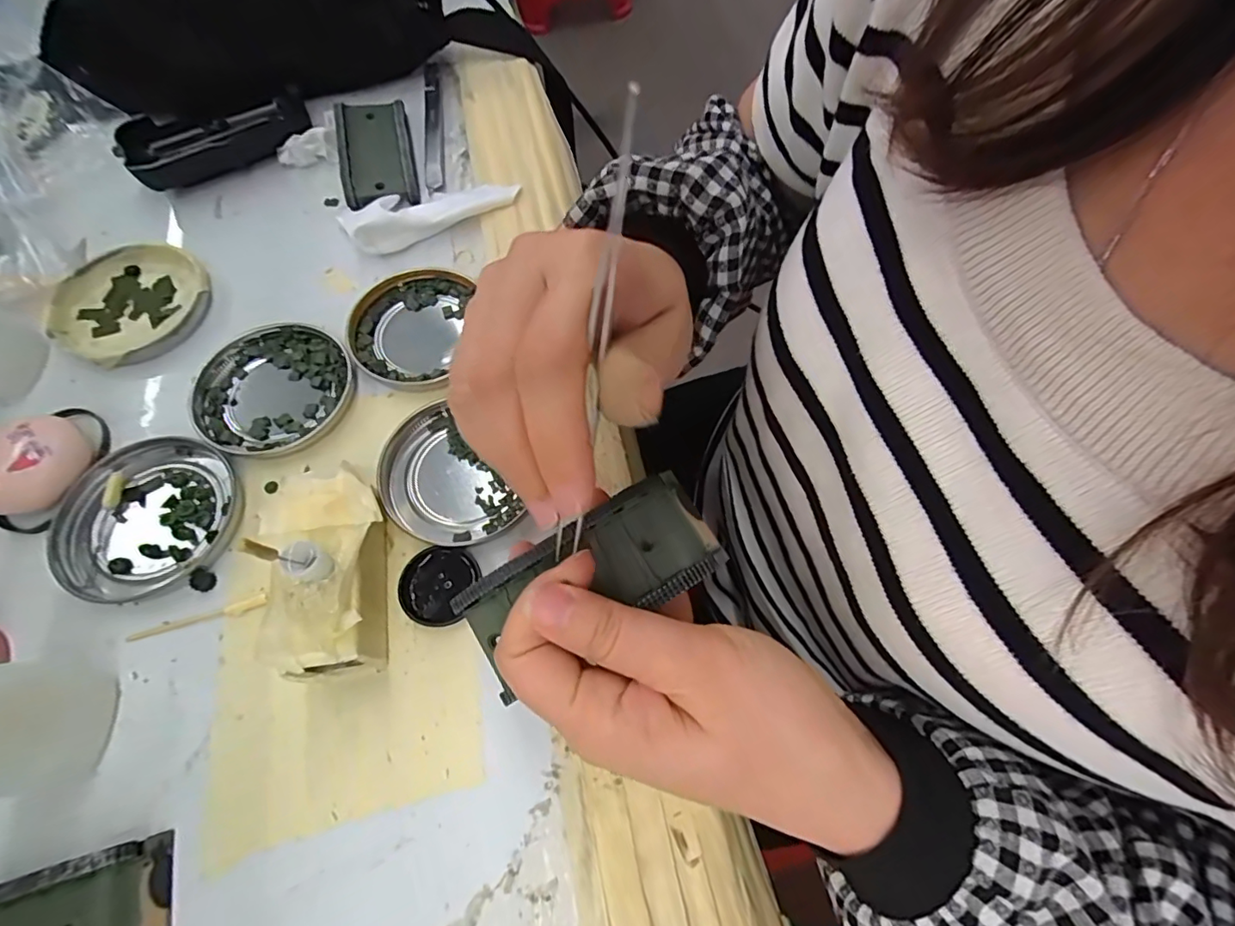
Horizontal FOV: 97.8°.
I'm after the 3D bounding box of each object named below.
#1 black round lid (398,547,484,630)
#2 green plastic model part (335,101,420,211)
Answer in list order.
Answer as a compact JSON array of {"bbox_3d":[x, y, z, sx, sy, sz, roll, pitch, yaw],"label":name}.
[{"bbox_3d":[-0.083,0.055,0.246,0.032,0.006,0.035,1,66,-1],"label":"black round lid"},{"bbox_3d":[-0.156,-0.204,0.353,0.043,0.019,0.086,-12,67,-7],"label":"green plastic model part"}]

